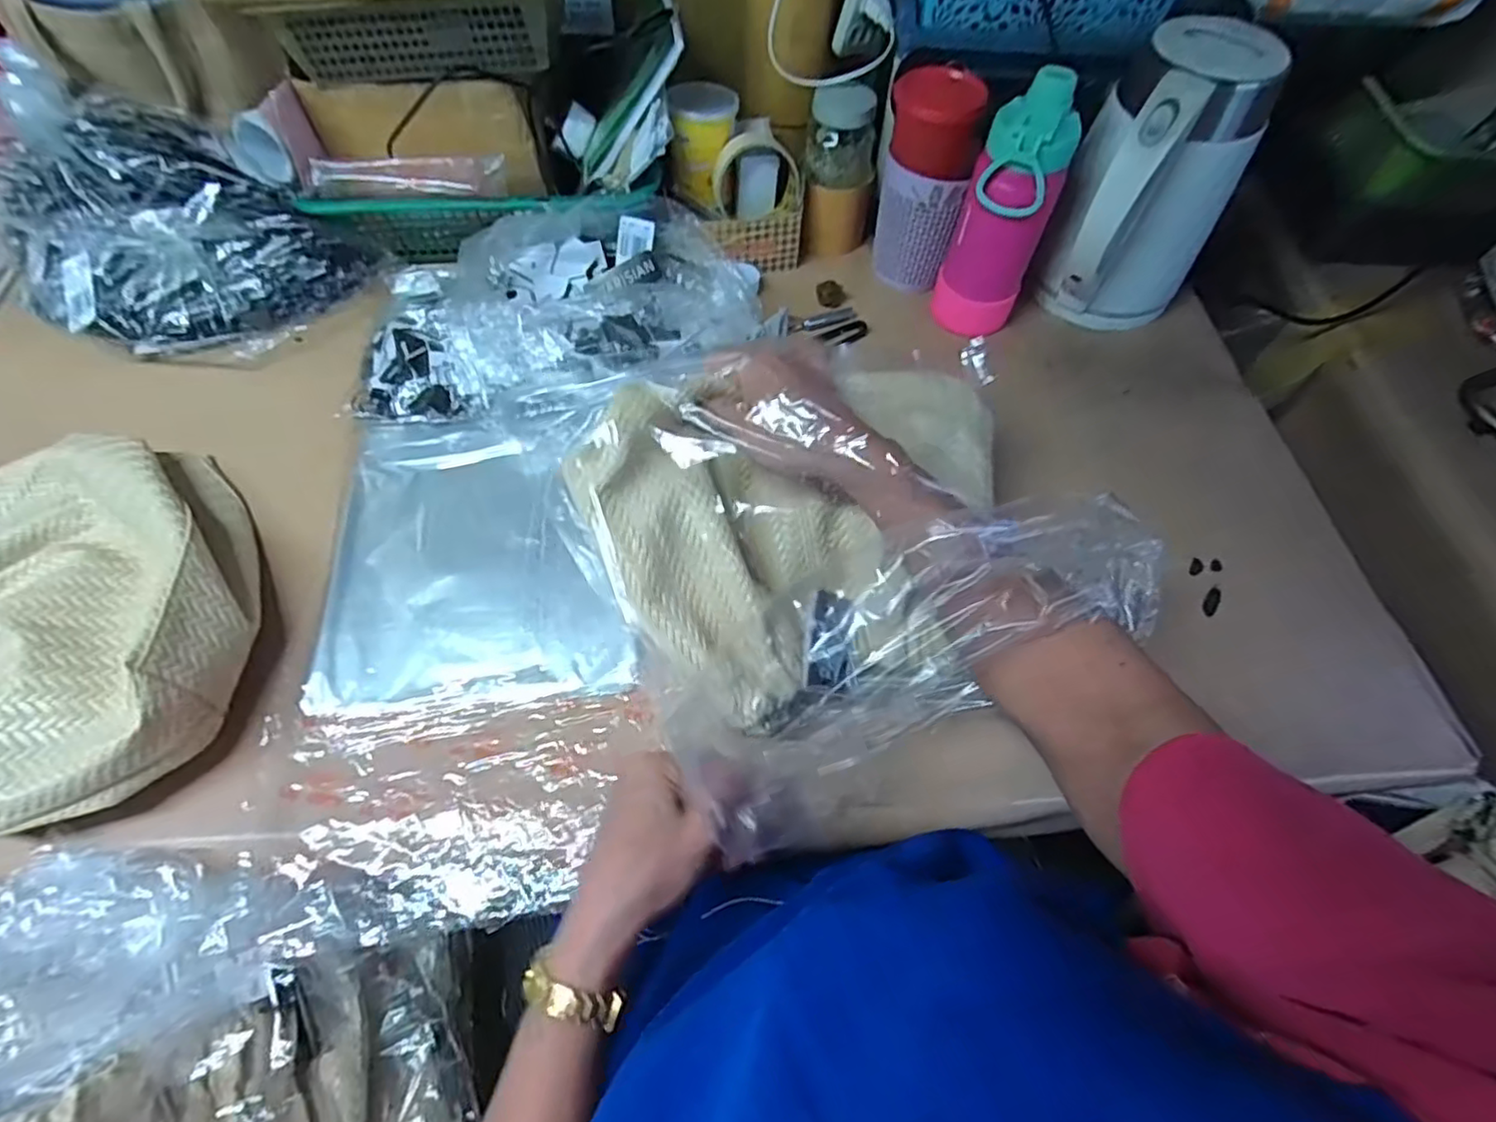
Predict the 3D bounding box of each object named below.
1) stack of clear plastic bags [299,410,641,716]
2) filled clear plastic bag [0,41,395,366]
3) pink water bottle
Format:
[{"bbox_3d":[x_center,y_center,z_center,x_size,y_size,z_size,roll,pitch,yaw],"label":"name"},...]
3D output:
[{"bbox_3d":[-0.206,-0.012,0.511,0.215,0.019,0.250,-5,62,-5],"label":"stack of clear plastic bags"},{"bbox_3d":[-0.523,-0.296,0.571,0.276,0.141,0.199,23,63,10],"label":"filled clear plastic bag"},{"bbox_3d":[0.222,-0.294,0.568,0.072,0.194,0.063,3,61,-1],"label":"pink water bottle"}]

